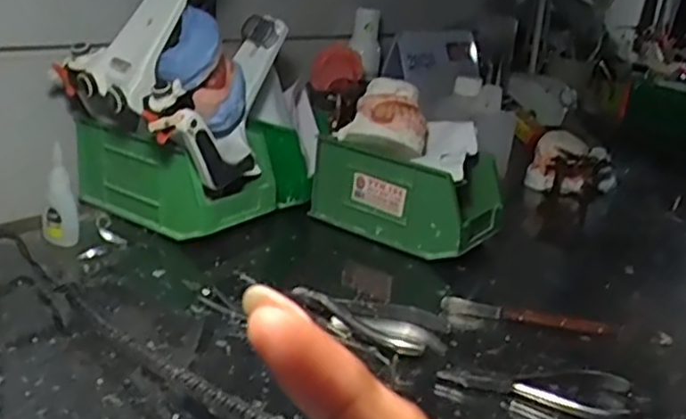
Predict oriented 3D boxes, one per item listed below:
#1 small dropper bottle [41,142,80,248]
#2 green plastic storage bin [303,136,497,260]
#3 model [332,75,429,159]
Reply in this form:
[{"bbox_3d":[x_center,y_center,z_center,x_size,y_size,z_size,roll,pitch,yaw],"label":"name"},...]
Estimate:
[{"bbox_3d":[-0.233,-0.009,0.564,0.026,0.082,0.019,-4,22,-27],"label":"small dropper bottle"},{"bbox_3d":[0.067,-0.015,0.675,0.168,0.084,0.100,20,23,32],"label":"green plastic storage bin"},{"bbox_3d":[0.046,-0.087,0.651,0.079,0.061,0.066,18,23,29],"label":"model"}]

